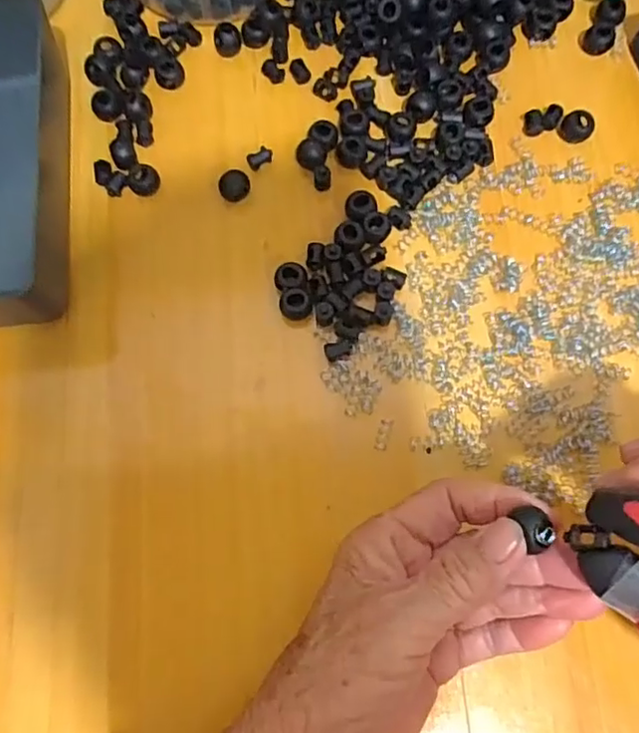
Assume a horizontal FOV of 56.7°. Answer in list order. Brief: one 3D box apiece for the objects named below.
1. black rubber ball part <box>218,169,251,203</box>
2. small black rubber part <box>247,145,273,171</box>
[{"bbox_3d":[-0.049,-0.104,0.342,0.017,0.015,0.013,-8,73,0],"label":"black rubber ball part"},{"bbox_3d":[-0.035,-0.123,0.350,0.015,0.007,0.008,-34,75,-8],"label":"small black rubber part"}]

